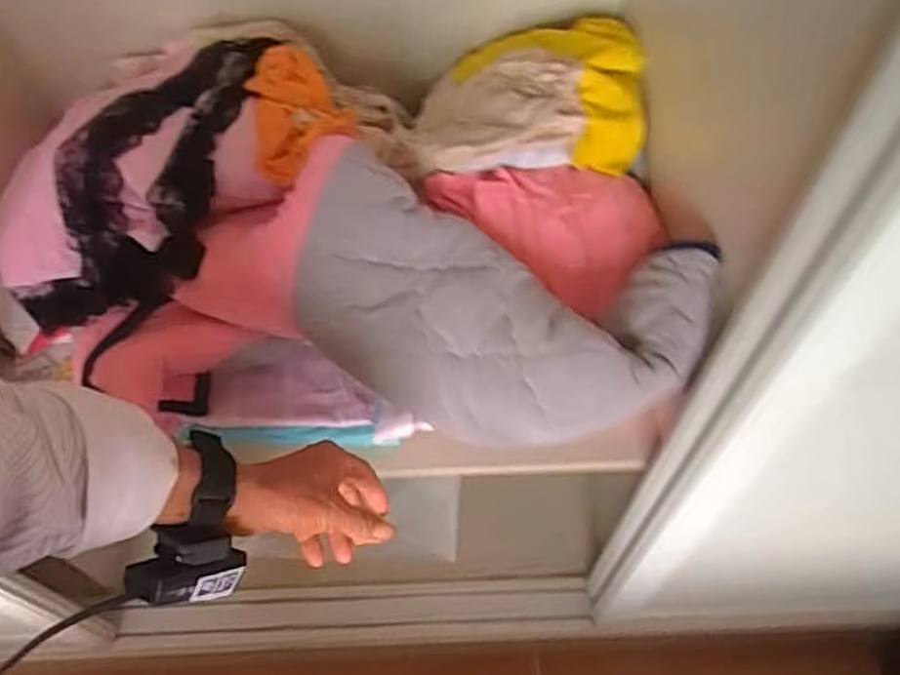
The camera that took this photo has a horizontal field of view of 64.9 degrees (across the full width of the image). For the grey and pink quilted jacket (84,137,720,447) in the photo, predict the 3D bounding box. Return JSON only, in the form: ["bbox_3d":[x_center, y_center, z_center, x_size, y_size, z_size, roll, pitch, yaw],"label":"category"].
[{"bbox_3d":[-0.023,-0.078,0.683,0.507,0.145,0.309,4,56,4],"label":"grey and pink quilted jacket"}]

